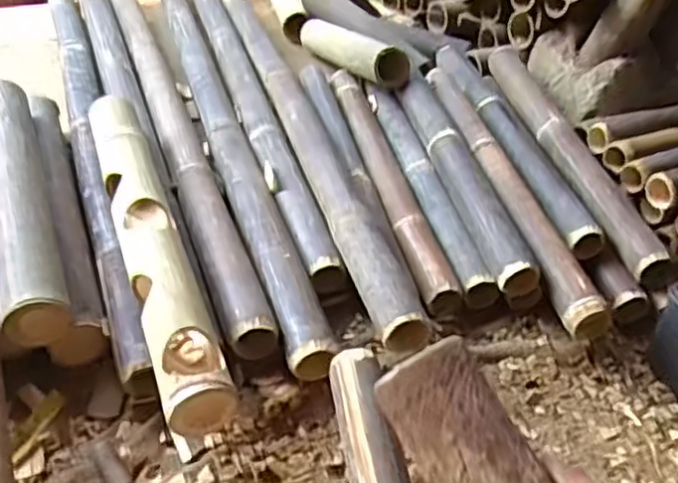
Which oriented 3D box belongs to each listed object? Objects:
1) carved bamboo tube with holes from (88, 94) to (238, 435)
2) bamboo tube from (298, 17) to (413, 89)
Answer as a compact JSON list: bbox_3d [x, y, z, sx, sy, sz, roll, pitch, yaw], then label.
[{"bbox_3d":[-0.246,-0.009,0.910,0.071,0.068,0.604,-11,44,-21],"label":"carved bamboo tube with holes"},{"bbox_3d":[0.008,-0.397,1.455,0.075,0.080,0.399,-14,31,-25],"label":"bamboo tube"}]

